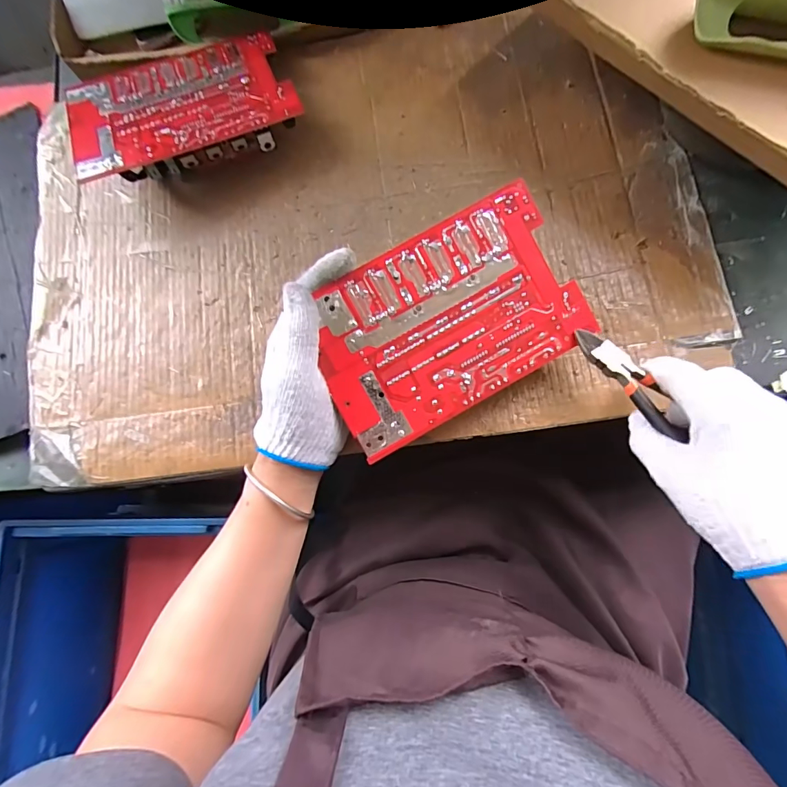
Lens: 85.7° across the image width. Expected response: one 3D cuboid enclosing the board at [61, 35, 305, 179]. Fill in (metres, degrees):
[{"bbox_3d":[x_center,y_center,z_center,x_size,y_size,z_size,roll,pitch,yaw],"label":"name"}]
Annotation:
[{"bbox_3d":[-0.191,-0.261,0.397,0.197,0.058,0.126,-21,79,1],"label":"board"}]

